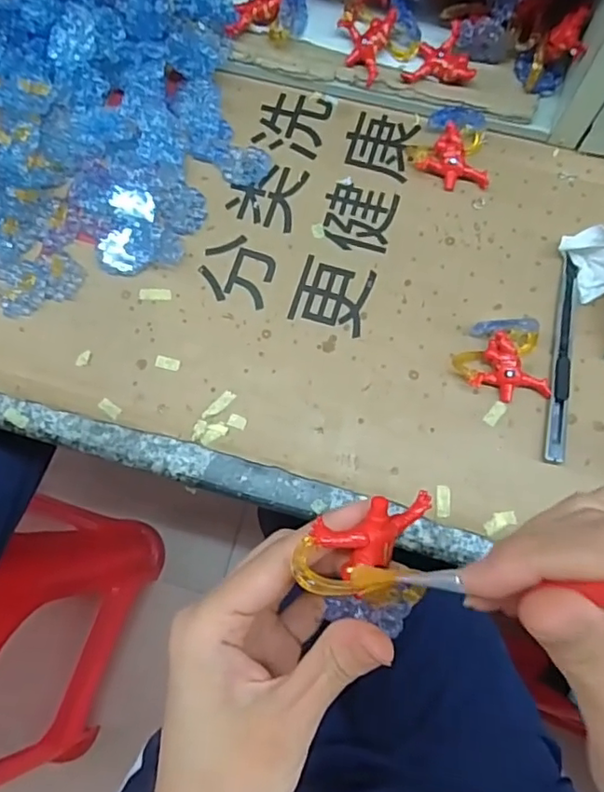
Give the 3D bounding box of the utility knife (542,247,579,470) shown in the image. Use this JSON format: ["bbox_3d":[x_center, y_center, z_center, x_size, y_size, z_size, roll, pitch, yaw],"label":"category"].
[{"bbox_3d":[0.165,-0.026,0.362,0.013,0.008,0.137,10,76,4],"label":"utility knife"}]

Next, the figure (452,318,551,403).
[{"bbox_3d":[0.124,-0.022,0.356,0.055,0.025,0.045,0,76,2],"label":"figure"}]

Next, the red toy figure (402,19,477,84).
[{"bbox_3d":[0.097,-0.234,0.399,0.047,0.026,0.031,10,76,4],"label":"red toy figure"}]

